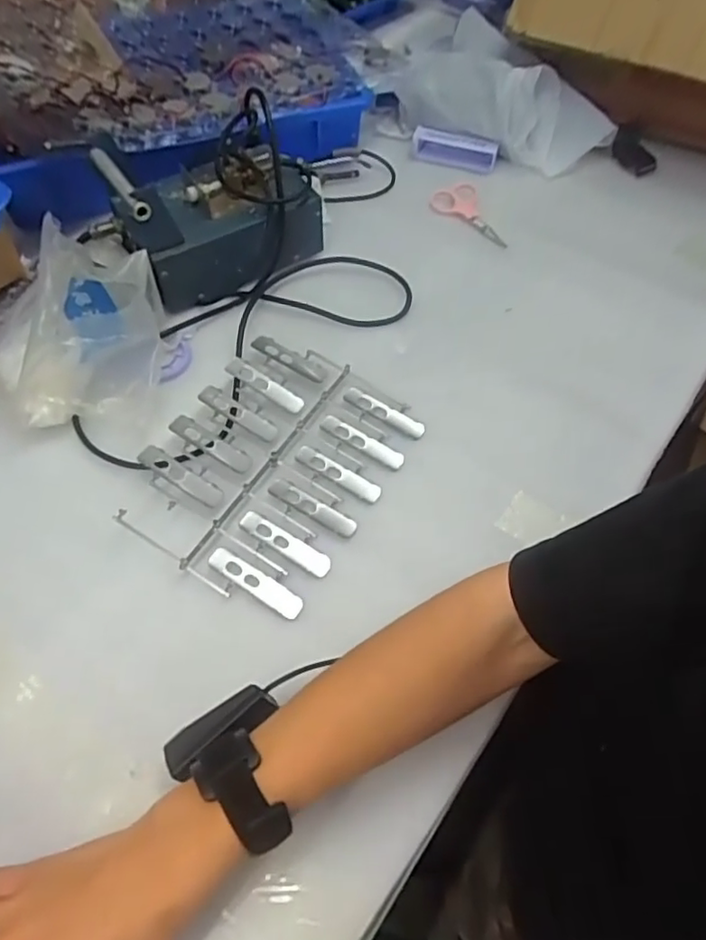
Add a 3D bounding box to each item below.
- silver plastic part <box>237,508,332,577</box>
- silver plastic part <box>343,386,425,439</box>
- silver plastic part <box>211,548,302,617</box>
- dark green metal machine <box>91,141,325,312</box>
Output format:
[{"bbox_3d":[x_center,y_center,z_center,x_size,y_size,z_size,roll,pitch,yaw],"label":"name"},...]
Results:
[{"bbox_3d":[-0.052,0.056,0.474,0.079,0.007,0.019,27,61,15],"label":"silver plastic part"},{"bbox_3d":[0.028,-0.052,0.547,0.079,0.007,0.018,27,61,15],"label":"silver plastic part"},{"bbox_3d":[-0.072,0.083,0.457,0.079,0.005,0.019,29,61,16],"label":"silver plastic part"},{"bbox_3d":[-0.135,-0.259,0.605,0.191,0.109,0.120,-27,62,-17],"label":"dark green metal machine"}]

